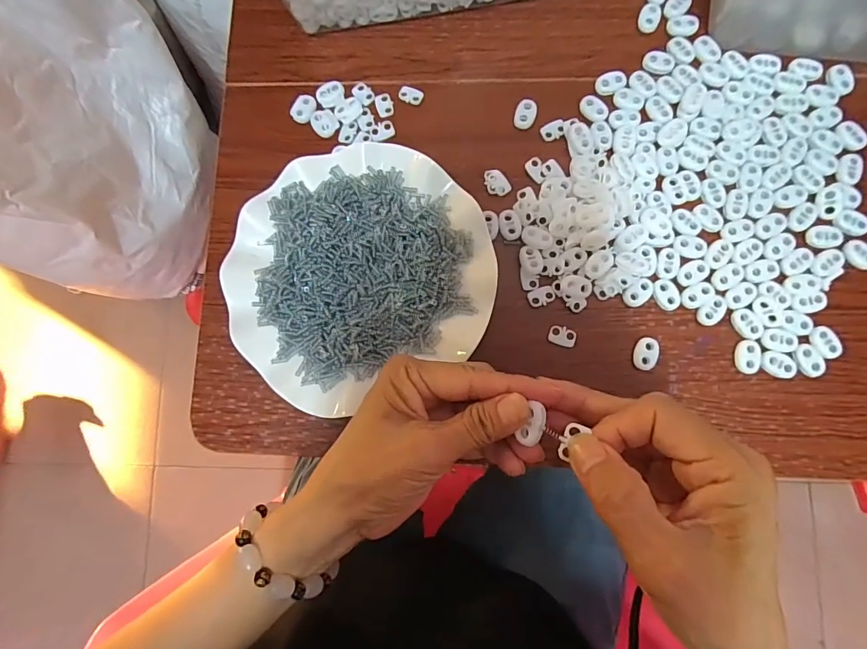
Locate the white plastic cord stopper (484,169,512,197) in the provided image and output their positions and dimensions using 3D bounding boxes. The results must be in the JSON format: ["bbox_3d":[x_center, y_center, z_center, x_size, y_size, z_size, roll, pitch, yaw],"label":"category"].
[{"bbox_3d":[0.047,-0.106,0.328,0.016,0.004,0.022,-29,83,1],"label":"white plastic cord stopper"}]

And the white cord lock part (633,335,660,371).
[{"bbox_3d":[0.147,0.020,0.306,0.014,0.007,0.024,12,85,6],"label":"white cord lock part"}]

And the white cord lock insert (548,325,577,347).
[{"bbox_3d":[0.091,0.008,0.312,0.019,0.004,0.013,19,86,6],"label":"white cord lock insert"}]

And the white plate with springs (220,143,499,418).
[{"bbox_3d":[-0.054,-0.040,0.317,0.179,0.027,0.170,0,84,4],"label":"white plate with springs"}]

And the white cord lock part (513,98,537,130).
[{"bbox_3d":[0.070,-0.159,0.335,0.016,0.004,0.022,12,85,6],"label":"white cord lock part"}]

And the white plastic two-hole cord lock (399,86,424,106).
[{"bbox_3d":[-0.018,-0.179,0.345,0.020,0.004,0.013,21,86,6],"label":"white plastic two-hole cord lock"}]

